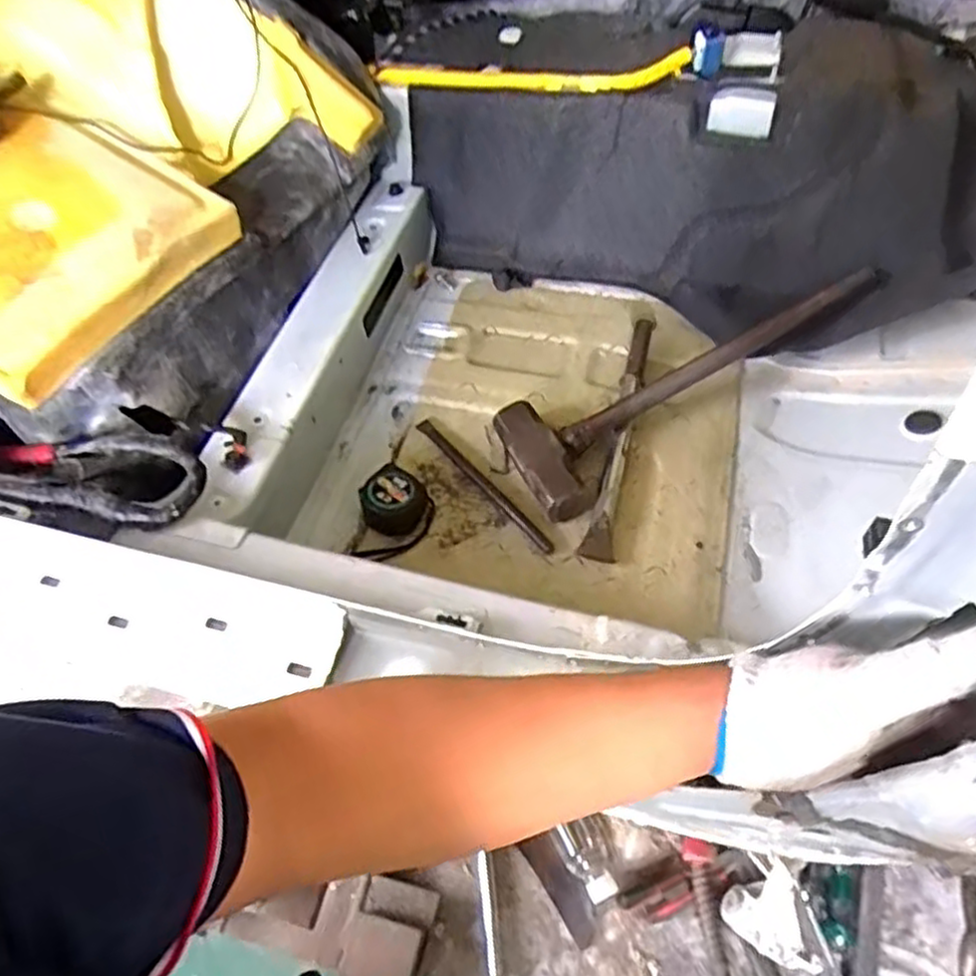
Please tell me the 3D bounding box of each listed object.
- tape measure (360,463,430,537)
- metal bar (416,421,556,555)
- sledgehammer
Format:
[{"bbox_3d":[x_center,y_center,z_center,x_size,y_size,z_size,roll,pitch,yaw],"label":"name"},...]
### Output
[{"bbox_3d":[-0.097,0.018,0.754,0.063,0.044,0.063,-2,55,3],"label":"tape measure"},{"bbox_3d":[-0.004,-0.006,0.786,0.018,0.008,0.218,-36,60,-19],"label":"metal bar"},{"bbox_3d":[0.206,-0.127,0.784,0.416,0.101,0.130,-28,58,-15],"label":"sledgehammer"}]

